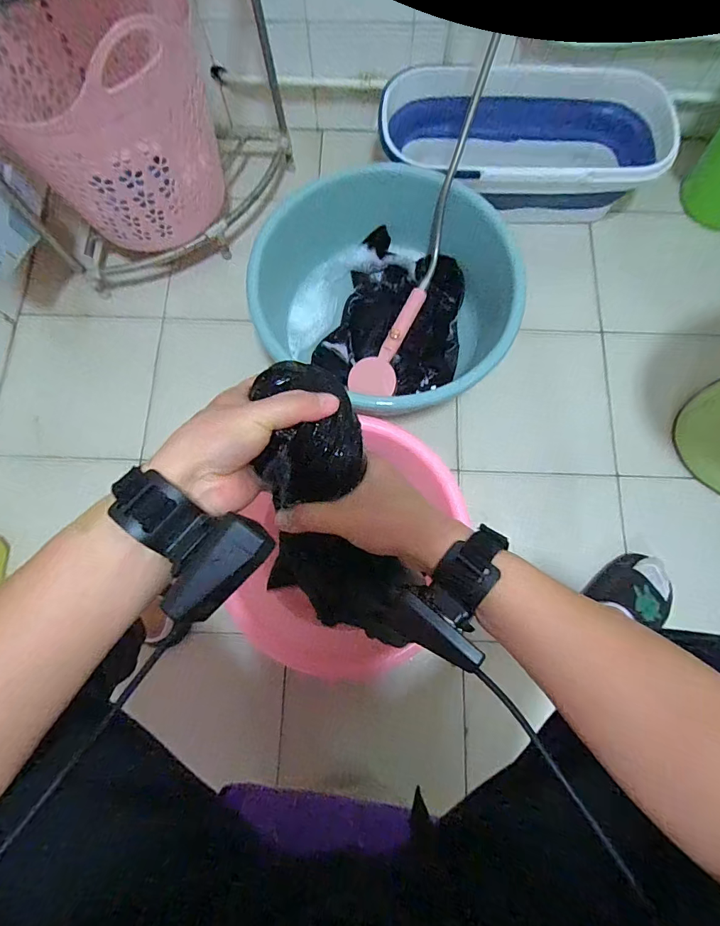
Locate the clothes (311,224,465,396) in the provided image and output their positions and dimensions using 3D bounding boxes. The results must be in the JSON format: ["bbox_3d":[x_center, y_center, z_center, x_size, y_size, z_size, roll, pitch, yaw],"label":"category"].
[{"bbox_3d":[0.076,-0.279,0.826,0.260,0.072,0.315,19,79,3],"label":"clothes"}]

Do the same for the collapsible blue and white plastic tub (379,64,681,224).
[{"bbox_3d":[0.310,-0.642,0.859,0.529,0.154,0.224,8,78,1],"label":"collapsible blue and white plastic tub"}]

